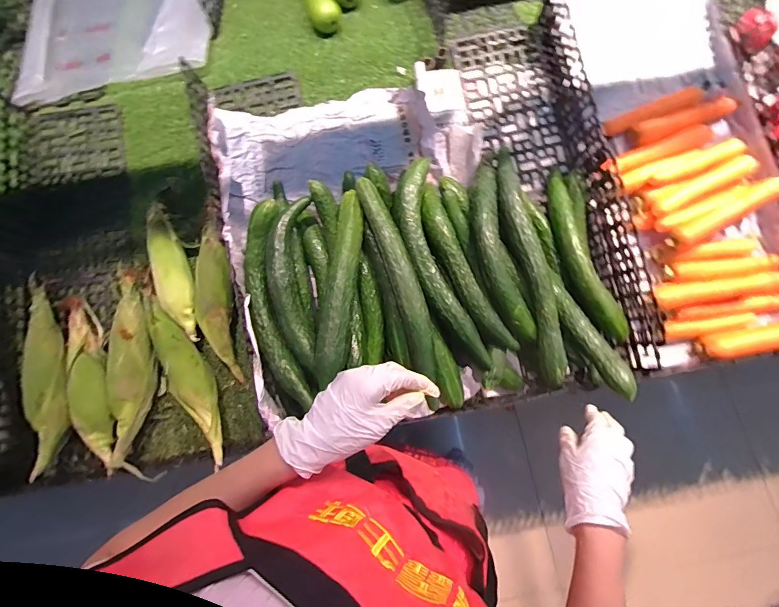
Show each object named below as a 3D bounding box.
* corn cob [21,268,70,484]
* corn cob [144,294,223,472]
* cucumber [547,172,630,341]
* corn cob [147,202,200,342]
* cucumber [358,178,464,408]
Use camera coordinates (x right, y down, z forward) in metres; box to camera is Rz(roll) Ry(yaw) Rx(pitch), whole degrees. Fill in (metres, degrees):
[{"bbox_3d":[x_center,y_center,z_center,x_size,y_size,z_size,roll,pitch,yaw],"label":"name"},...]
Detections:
[{"bbox_3d":[-0.582,0.115,0.660,0.069,0.061,0.331,-5,88,1],"label":"corn cob"},{"bbox_3d":[-0.362,0.125,0.691,0.076,0.053,0.323,-27,77,-5],"label":"corn cob"},{"bbox_3d":[0.345,-0.098,0.722,0.093,0.040,0.342,-14,76,-2],"label":"cucumber"},{"bbox_3d":[-0.403,-0.064,0.718,0.076,0.058,0.270,-18,76,-3],"label":"corn cob"},{"bbox_3d":[0.027,-0.018,0.666,0.057,0.060,0.426,-22,89,-4],"label":"cucumber"}]

